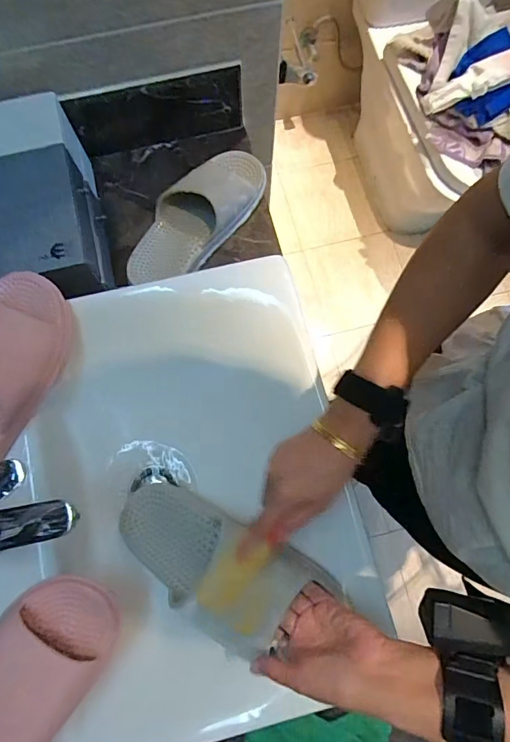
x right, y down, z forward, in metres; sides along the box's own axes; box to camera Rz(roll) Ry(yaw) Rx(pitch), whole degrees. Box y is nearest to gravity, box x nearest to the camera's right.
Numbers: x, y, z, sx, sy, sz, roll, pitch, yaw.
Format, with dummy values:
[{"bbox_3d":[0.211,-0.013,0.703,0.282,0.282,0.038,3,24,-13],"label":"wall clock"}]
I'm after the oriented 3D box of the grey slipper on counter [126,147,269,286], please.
[{"bbox_3d":[-0.088,-0.232,0.640,0.269,0.070,0.108,-44,80,-10],"label":"grey slipper on counter"}]

